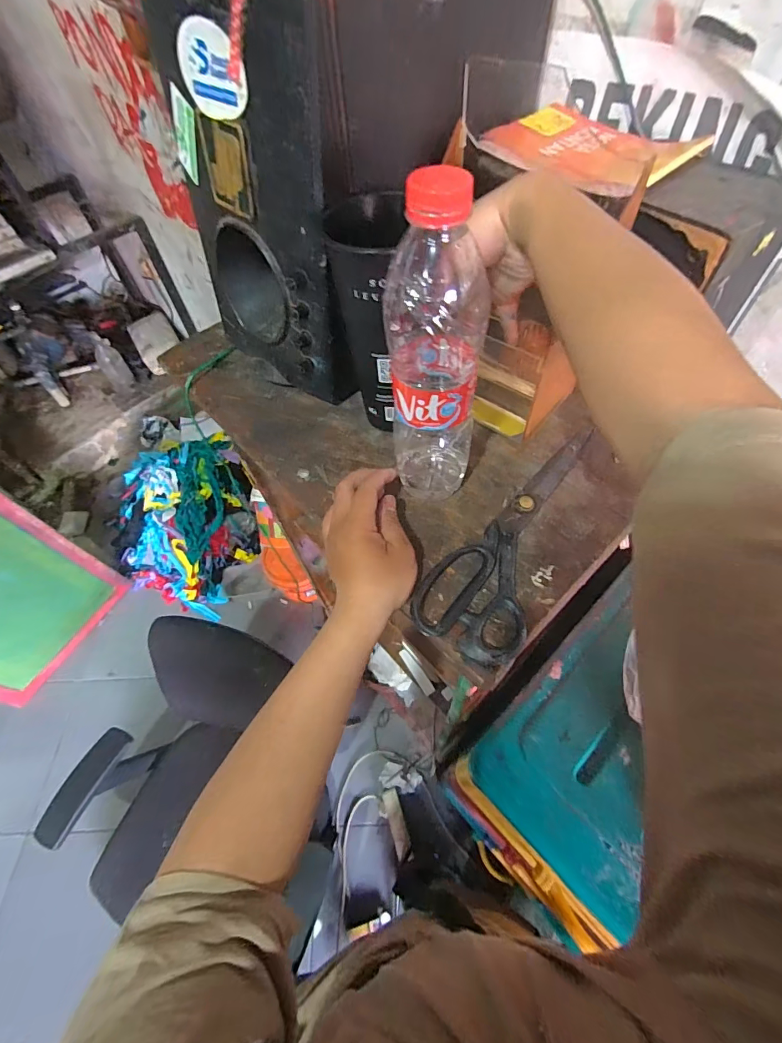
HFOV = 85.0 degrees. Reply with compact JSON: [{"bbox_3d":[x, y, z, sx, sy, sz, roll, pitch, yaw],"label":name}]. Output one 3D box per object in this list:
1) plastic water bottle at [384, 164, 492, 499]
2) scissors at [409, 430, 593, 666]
[{"bbox_3d":[0.030,-0.100,0.296,0.058,0.226,0.056,-1,58,3],"label":"plastic water bottle"},{"bbox_3d":[0.098,0.005,0.349,0.083,0.019,0.219,25,63,18],"label":"scissors"}]

